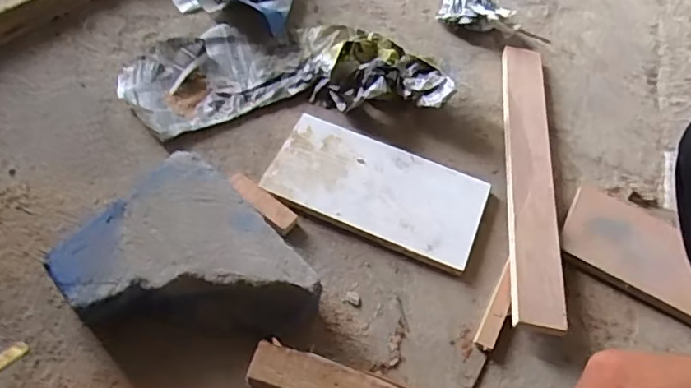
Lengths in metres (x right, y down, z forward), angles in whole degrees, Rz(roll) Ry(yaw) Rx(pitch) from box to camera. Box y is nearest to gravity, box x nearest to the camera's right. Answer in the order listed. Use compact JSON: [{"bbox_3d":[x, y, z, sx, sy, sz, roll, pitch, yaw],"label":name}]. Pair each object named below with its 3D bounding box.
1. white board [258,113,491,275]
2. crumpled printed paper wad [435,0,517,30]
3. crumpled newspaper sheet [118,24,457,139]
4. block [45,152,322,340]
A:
[{"bbox_3d":[0.041,-0.007,0.722,0.268,0.021,0.140,21,58,9],"label":"white board"},{"bbox_3d":[0.215,-0.304,0.908,0.111,0.045,0.090,26,58,11],"label":"crumpled printed paper wad"},{"bbox_3d":[-0.092,-0.182,0.798,0.439,0.054,0.202,-5,58,-8],"label":"crumpled newspaper sheet"},{"bbox_3d":[-0.169,0.089,0.602,0.221,0.075,0.193,39,62,19],"label":"block"}]

